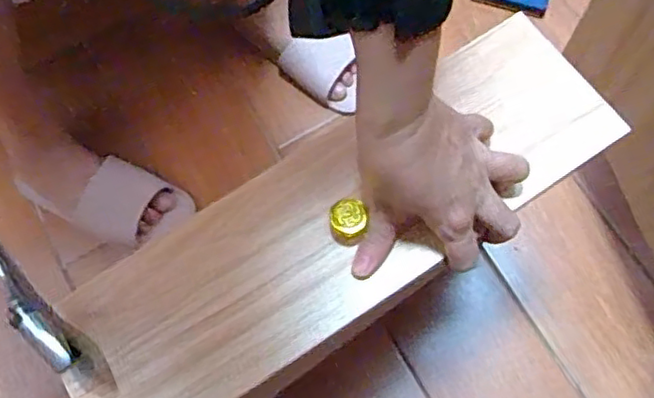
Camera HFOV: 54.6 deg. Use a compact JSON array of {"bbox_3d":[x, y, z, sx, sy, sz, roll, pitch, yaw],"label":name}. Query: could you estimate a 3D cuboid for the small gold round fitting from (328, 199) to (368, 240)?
[{"bbox_3d":[0.013,0.012,0.403,0.024,0.020,0.021,31,75,12],"label":"small gold round fitting"}]

